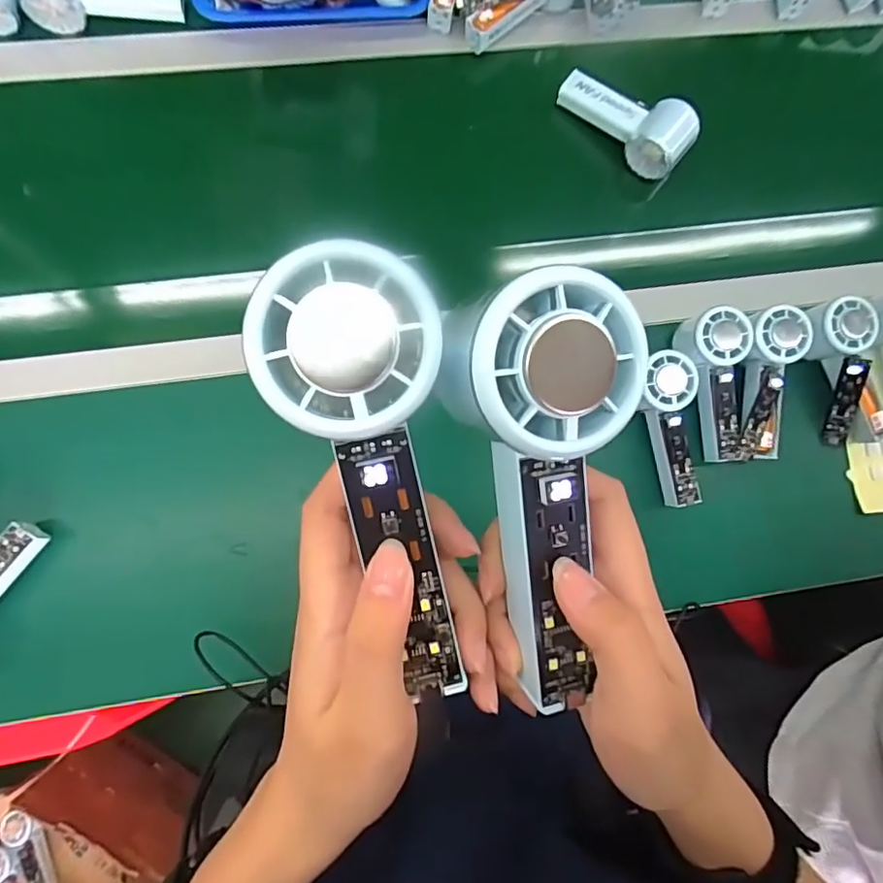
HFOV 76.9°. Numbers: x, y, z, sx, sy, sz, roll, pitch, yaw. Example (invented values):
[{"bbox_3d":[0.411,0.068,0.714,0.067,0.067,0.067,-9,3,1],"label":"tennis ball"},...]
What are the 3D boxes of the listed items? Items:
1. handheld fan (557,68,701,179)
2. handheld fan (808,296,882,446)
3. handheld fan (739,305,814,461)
[{"bbox_3d":[0.199,-0.353,0.602,0.149,0.047,0.059,34,81,1],"label":"handheld fan"},{"bbox_3d":[0.421,-0.073,0.581,0.065,0.059,0.152,-20,103,-7],"label":"handheld fan"},{"bbox_3d":[0.328,-0.059,0.562,0.055,0.034,0.153,8,94,-3],"label":"handheld fan"}]

